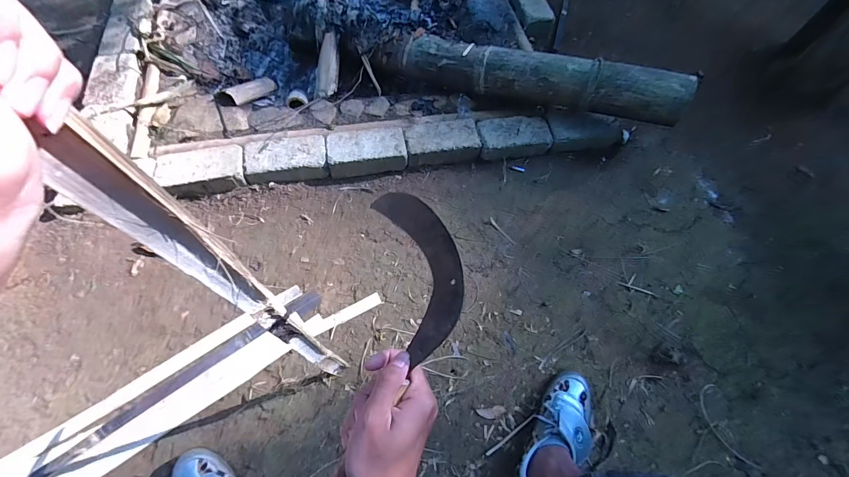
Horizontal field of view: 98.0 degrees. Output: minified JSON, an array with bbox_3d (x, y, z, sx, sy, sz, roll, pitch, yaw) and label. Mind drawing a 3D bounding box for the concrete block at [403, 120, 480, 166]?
[{"bbox_3d":[0.046,-0.278,1.048,0.205,0.058,0.123,-12,65,-8],"label":"concrete block"}]

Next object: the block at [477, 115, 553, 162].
[{"bbox_3d":[0.252,-0.288,1.064,0.201,0.067,0.118,-10,64,-7],"label":"block"}]

